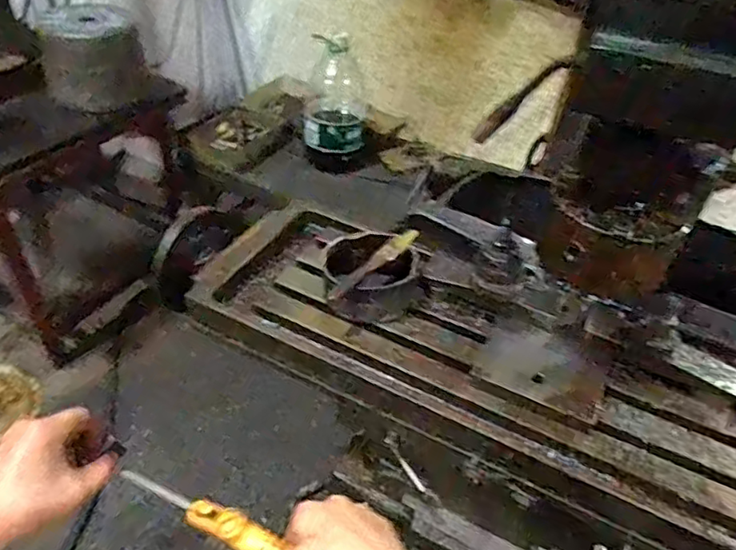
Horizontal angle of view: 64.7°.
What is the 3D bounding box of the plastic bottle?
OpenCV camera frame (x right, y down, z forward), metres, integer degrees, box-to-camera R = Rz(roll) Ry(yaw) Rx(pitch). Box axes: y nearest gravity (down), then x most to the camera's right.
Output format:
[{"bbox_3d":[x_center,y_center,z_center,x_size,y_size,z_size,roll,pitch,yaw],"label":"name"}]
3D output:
[{"bbox_3d":[-0.091,-0.478,1.606,0.166,0.345,0.186,3,43,-2],"label":"plastic bottle"}]

